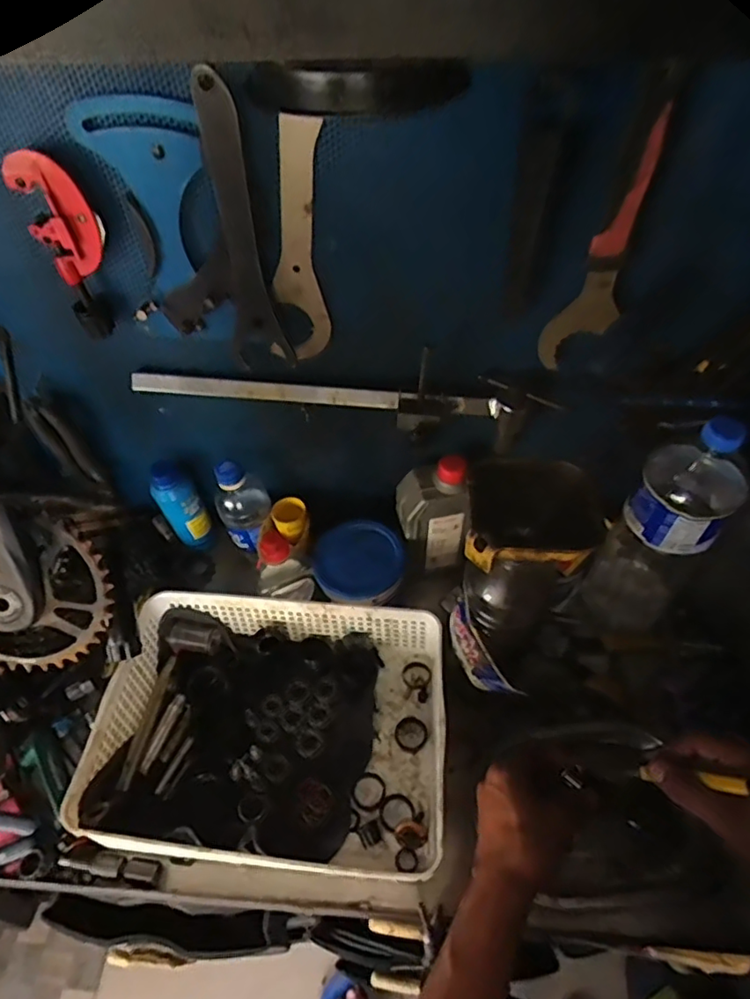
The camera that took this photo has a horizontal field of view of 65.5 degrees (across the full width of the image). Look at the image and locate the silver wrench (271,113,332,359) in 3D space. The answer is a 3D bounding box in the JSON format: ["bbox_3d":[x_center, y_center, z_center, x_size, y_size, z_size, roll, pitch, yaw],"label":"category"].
[{"bbox_3d":[-0.060,-0.211,0.497,0.050,0.206,0.011,14,52,2],"label":"silver wrench"}]

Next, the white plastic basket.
[{"bbox_3d":[-0.102,0.230,0.596,0.329,0.080,0.253,2,51,4],"label":"white plastic basket"}]

